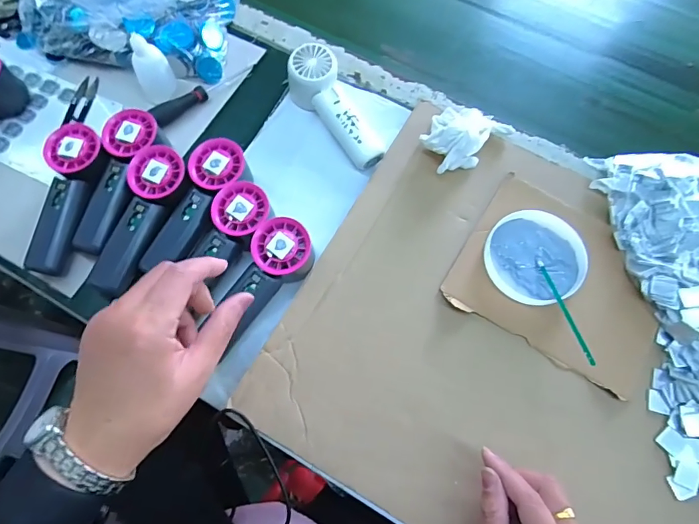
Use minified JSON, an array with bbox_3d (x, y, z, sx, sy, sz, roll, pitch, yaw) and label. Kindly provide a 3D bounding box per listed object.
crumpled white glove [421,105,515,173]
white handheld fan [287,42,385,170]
[{"bbox_3d":[0.133,-0.152,0.492,0.108,0.050,0.070,-39,74,-15],"label":"crumpled white glove"},{"bbox_3d":[-0.017,-0.176,0.499,0.050,0.054,0.148,-29,72,-13],"label":"white handheld fan"}]

